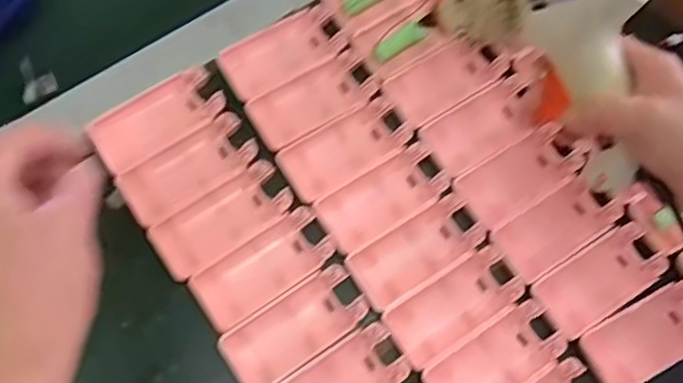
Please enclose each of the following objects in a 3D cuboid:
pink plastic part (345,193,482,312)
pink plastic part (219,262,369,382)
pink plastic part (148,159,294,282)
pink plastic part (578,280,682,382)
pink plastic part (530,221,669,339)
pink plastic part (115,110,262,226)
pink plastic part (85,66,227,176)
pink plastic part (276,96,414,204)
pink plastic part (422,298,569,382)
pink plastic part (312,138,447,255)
[{"bbox_3d":[0.051,0.041,0.430,0.091,0.011,0.043,-32,74,-13],"label":"pink plastic part"},{"bbox_3d":[-0.030,0.090,0.409,0.094,0.011,0.044,-33,75,-13],"label":"pink plastic part"},{"bbox_3d":[-0.081,0.019,0.429,0.094,0.007,0.044,-33,75,-13],"label":"pink plastic part"},{"bbox_3d":[0.206,0.097,0.416,0.089,0.014,0.043,-26,73,-11],"label":"pink plastic part"},{"bbox_3d":[0.176,0.061,0.429,0.090,0.018,0.043,-31,74,-13],"label":"pink plastic part"},{"bbox_3d":[-0.107,-0.017,0.438,0.094,0.010,0.044,-33,75,-13],"label":"pink plastic part"},{"bbox_3d":[-0.132,-0.053,0.445,0.093,0.010,0.043,-35,75,-13],"label":"pink plastic part"},{"bbox_3d":[0.003,-0.030,0.449,0.093,0.013,0.043,-31,74,-13],"label":"pink plastic part"},{"bbox_3d":[0.100,0.112,0.409,0.092,0.013,0.043,-32,74,-13],"label":"pink plastic part"},{"bbox_3d":[0.028,0.005,0.441,0.091,0.015,0.044,-32,74,-13],"label":"pink plastic part"}]

